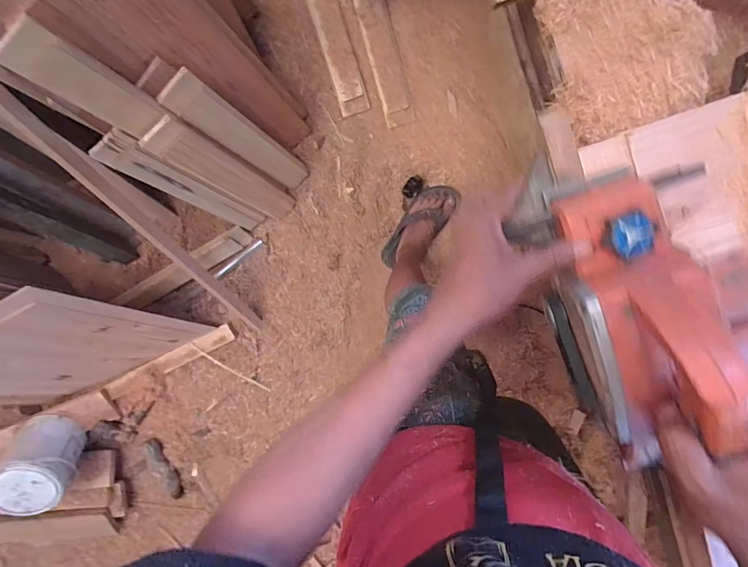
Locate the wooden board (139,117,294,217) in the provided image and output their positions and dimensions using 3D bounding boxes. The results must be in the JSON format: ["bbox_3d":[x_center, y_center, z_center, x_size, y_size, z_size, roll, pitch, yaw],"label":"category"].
[{"bbox_3d":[-0.317,-0.237,0.990,0.078,0.446,0.025,-43,71,8],"label":"wooden board"}]

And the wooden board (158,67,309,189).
[{"bbox_3d":[-0.275,-0.311,0.971,0.075,0.468,0.041,-45,72,8],"label":"wooden board"}]

